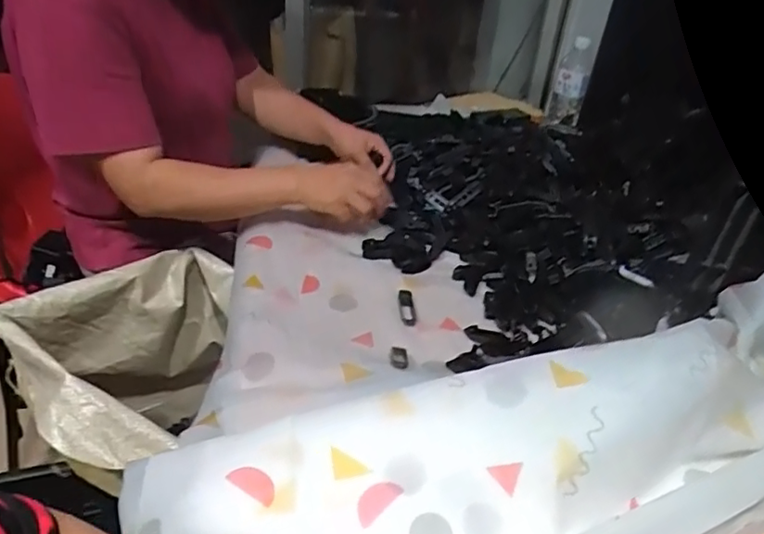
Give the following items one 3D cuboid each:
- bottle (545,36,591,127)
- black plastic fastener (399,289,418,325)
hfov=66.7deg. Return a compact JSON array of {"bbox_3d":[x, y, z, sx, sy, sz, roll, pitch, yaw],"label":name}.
[{"bbox_3d":[0.369,-0.358,1.141,0.064,0.163,0.072,14,34,14],"label":"bottle"},{"bbox_3d":[0.030,0.047,0.675,0.020,0.007,0.065,1,33,-5],"label":"black plastic fastener"}]

